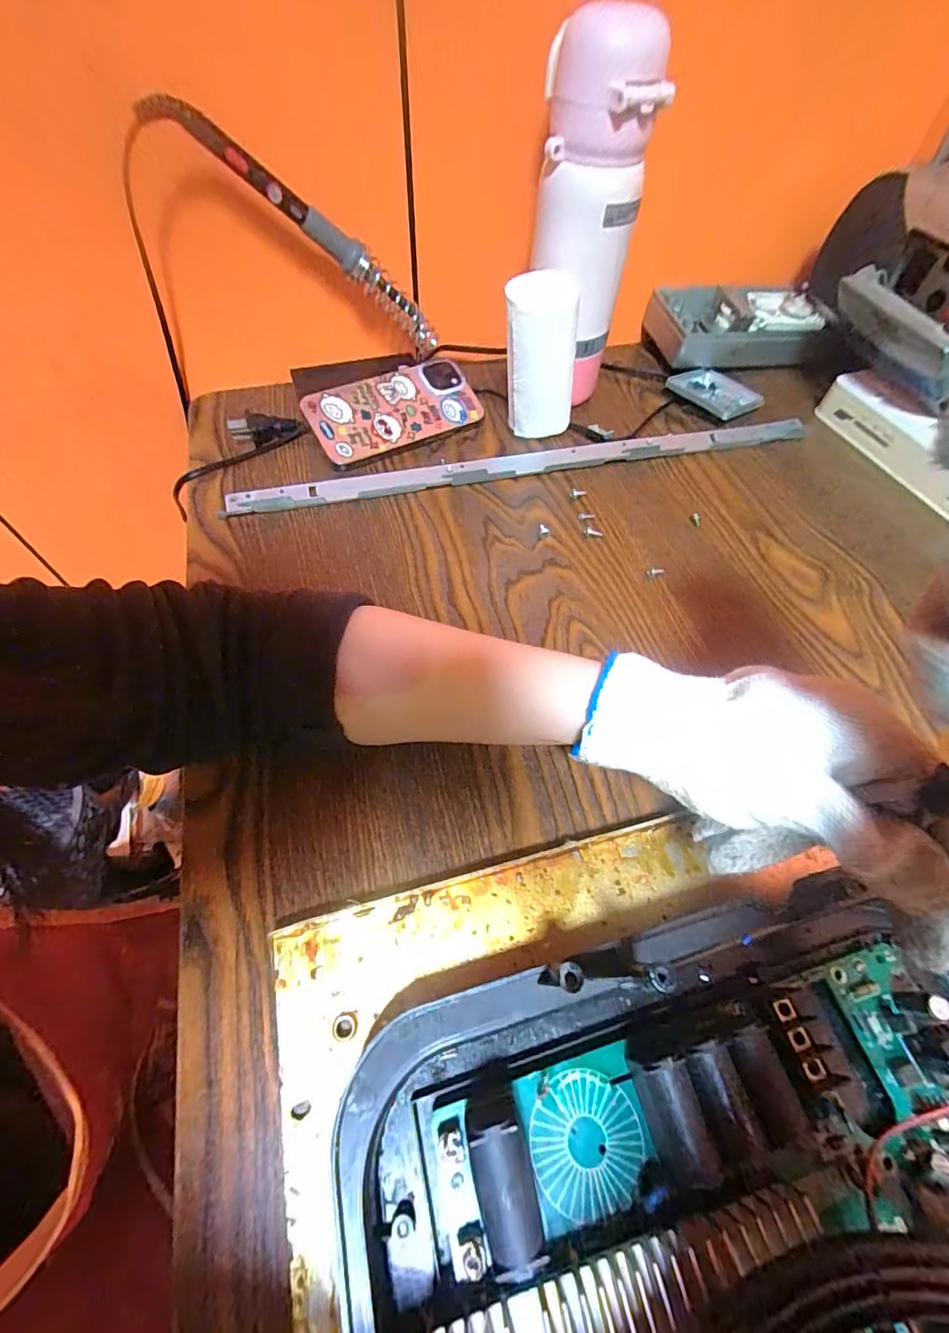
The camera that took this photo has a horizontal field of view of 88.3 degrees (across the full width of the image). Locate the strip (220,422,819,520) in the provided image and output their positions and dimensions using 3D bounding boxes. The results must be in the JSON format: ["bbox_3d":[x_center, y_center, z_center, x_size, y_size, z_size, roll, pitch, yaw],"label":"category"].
[{"bbox_3d":[0.047,-0.165,0.399,0.472,0.011,0.022,-10,59,-9],"label":"strip"}]

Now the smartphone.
[{"bbox_3d":[-0.068,-0.216,0.412,0.137,0.010,0.082,-25,86,-9],"label":"smartphone"}]

